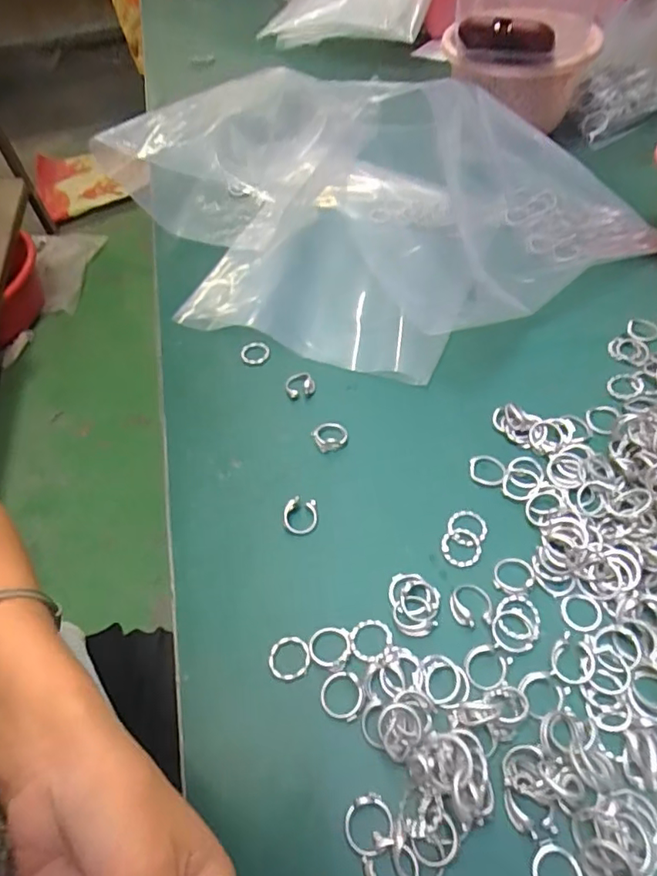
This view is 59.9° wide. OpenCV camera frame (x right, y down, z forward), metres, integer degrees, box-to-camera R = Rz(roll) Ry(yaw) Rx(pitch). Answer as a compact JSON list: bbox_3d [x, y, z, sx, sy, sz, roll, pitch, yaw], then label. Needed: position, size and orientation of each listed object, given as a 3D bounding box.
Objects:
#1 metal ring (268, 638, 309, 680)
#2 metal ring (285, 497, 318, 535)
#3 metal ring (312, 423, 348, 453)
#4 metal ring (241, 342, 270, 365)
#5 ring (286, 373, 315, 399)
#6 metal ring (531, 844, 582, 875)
[{"bbox_3d":[-0.021,0.114,0.294,0.021,0.004,0.021,-8,52,0],"label":"metal ring"},{"bbox_3d":[-0.017,0.046,0.344,0.020,0.006,0.024,-6,52,1],"label":"metal ring"},{"bbox_3d":[0.001,-0.001,0.380,0.021,0.008,0.023,-3,52,4],"label":"metal ring"},{"bbox_3d":[-0.056,-0.064,0.430,0.021,0.004,0.020,-3,52,4],"label":"metal ring"},{"bbox_3d":[-0.020,-0.038,0.406,0.020,0.009,0.021,-3,52,4],"label":"ring"},{"bbox_3d":[0.094,0.179,0.233,0.019,0.004,0.021,-9,52,-1],"label":"metal ring"}]

